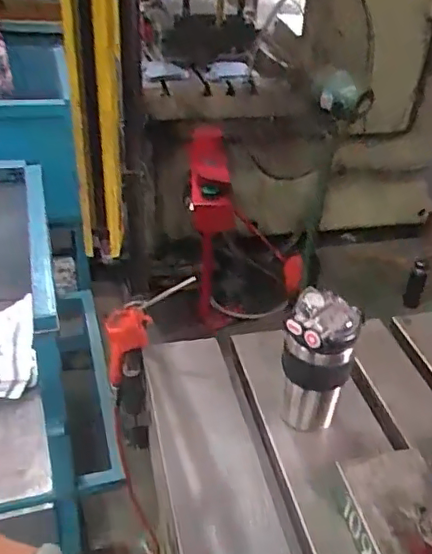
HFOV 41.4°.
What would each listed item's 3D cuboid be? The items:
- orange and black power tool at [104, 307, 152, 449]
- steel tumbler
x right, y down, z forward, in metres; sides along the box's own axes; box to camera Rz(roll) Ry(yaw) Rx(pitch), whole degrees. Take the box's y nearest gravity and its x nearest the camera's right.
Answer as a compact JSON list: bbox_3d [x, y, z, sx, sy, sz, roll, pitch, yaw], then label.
[{"bbox_3d":[-0.129,0.141,0.855,0.064,0.191,0.045,-3,-9,-10],"label":"orange and black power tool"},{"bbox_3d":[0.121,0.111,0.704,0.082,0.188,0.067,15,36,14],"label":"steel tumbler"}]

